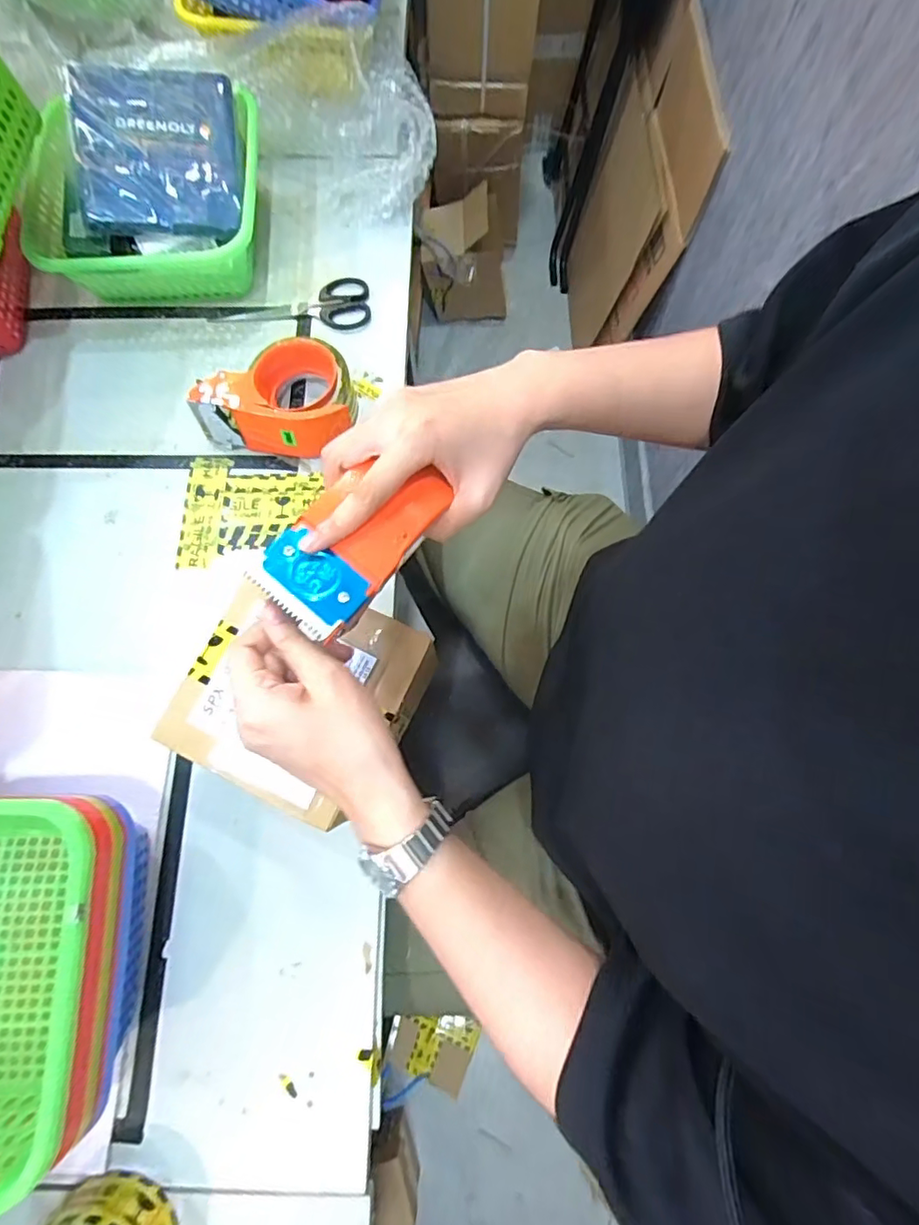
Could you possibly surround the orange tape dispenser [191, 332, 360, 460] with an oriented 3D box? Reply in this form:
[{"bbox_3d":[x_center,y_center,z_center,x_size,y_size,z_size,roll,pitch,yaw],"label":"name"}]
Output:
[{"bbox_3d":[-0.176,-0.216,0.560,0.143,0.066,0.108,12,77,4],"label":"orange tape dispenser"}]

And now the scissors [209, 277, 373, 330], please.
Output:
[{"bbox_3d":[-0.181,-0.344,0.622,0.169,0.005,0.064,6,77,3],"label":"scissors"}]

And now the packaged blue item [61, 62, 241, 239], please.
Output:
[{"bbox_3d":[-0.295,-0.453,0.549,0.145,0.021,0.167,-7,85,-15],"label":"packaged blue item"}]

